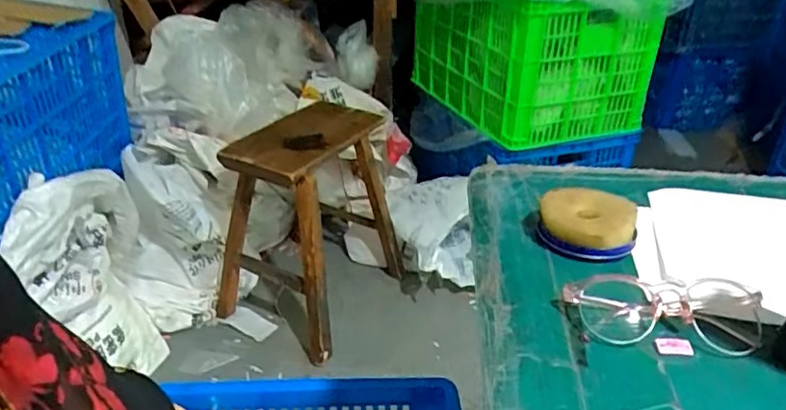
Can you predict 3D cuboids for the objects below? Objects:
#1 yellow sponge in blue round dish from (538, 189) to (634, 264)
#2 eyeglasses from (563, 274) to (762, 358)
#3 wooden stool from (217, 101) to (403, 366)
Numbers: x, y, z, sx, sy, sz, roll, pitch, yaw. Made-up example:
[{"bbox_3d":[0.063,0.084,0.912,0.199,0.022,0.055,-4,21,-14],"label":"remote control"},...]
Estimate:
[{"bbox_3d":[0.149,0.014,0.452,0.071,0.029,0.062,10,33,18],"label":"yellow sponge in blue round dish"},{"bbox_3d":[0.179,0.068,0.377,0.121,0.030,0.048,-1,31,0],"label":"eyeglasses"},{"bbox_3d":[-0.194,0.025,1.466,0.336,0.477,0.431,17,34,26],"label":"wooden stool"}]

